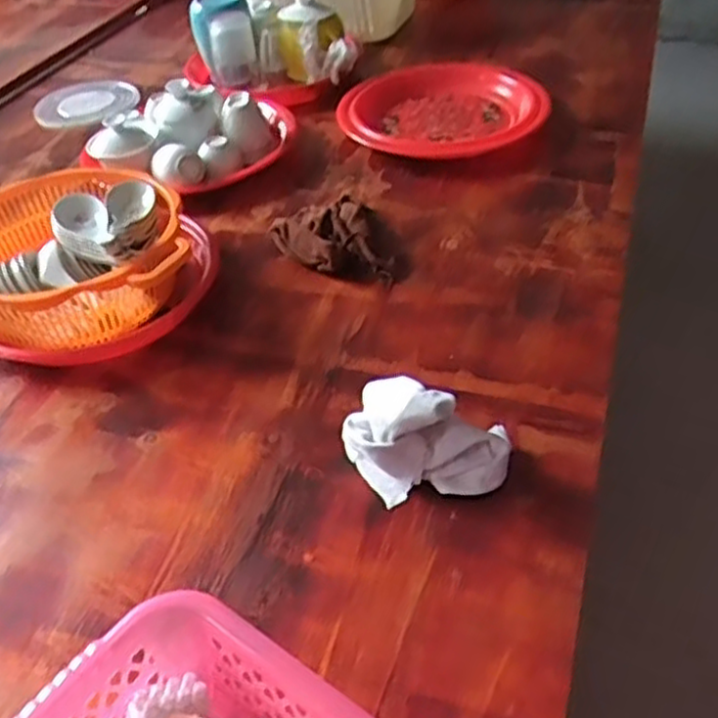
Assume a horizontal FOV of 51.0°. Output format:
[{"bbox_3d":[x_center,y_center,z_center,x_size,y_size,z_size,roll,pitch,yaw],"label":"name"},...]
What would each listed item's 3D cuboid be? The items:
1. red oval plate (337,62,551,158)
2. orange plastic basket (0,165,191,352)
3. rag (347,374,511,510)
[{"bbox_3d":[0.105,-0.294,0.905,0.239,0.037,0.214,-14,44,-8],"label":"red oval plate"},{"bbox_3d":[-0.269,-0.092,0.701,0.209,0.079,0.201,-12,44,-7],"label":"orange plastic basket"},{"bbox_3d":[0.045,0.055,0.534,0.120,0.064,0.077,13,46,19],"label":"rag"}]

